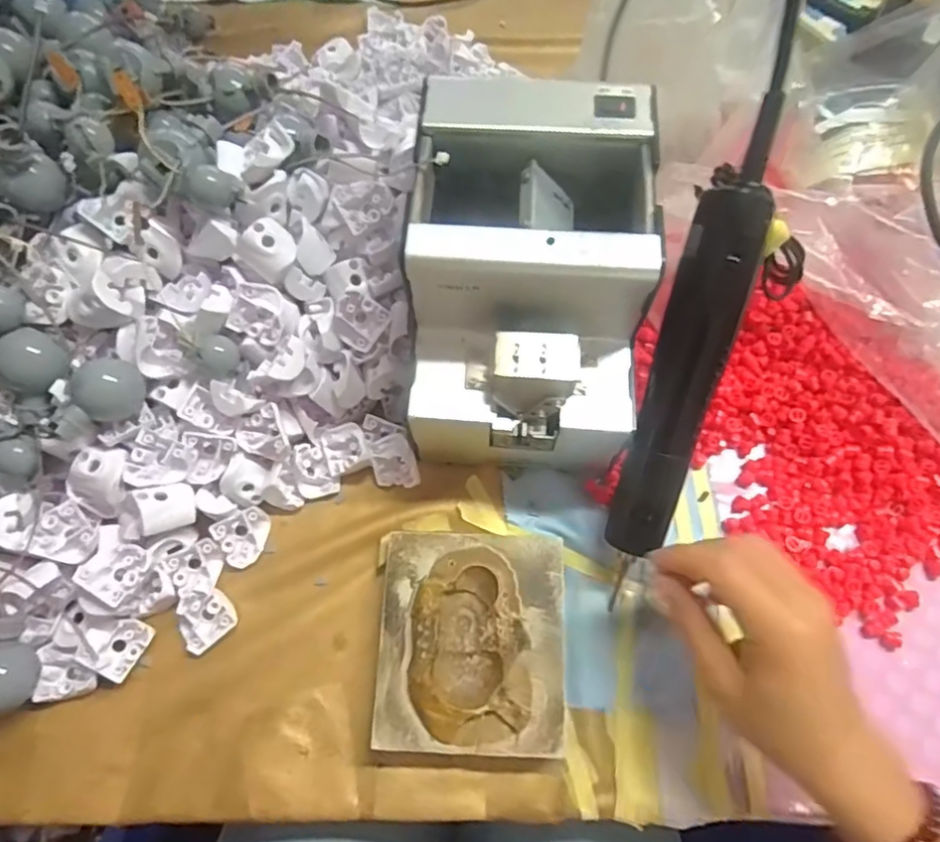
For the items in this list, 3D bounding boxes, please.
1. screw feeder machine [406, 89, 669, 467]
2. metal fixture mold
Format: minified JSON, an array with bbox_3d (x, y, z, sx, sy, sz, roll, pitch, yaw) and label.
[{"bbox_3d":[0.031,-0.076,0.364,0.121,0.145,0.177,3,68,2],"label":"screw feeder machine"},{"bbox_3d":[0.001,0.124,0.345,0.101,0.031,0.114,2,68,2],"label":"metal fixture mold"}]

